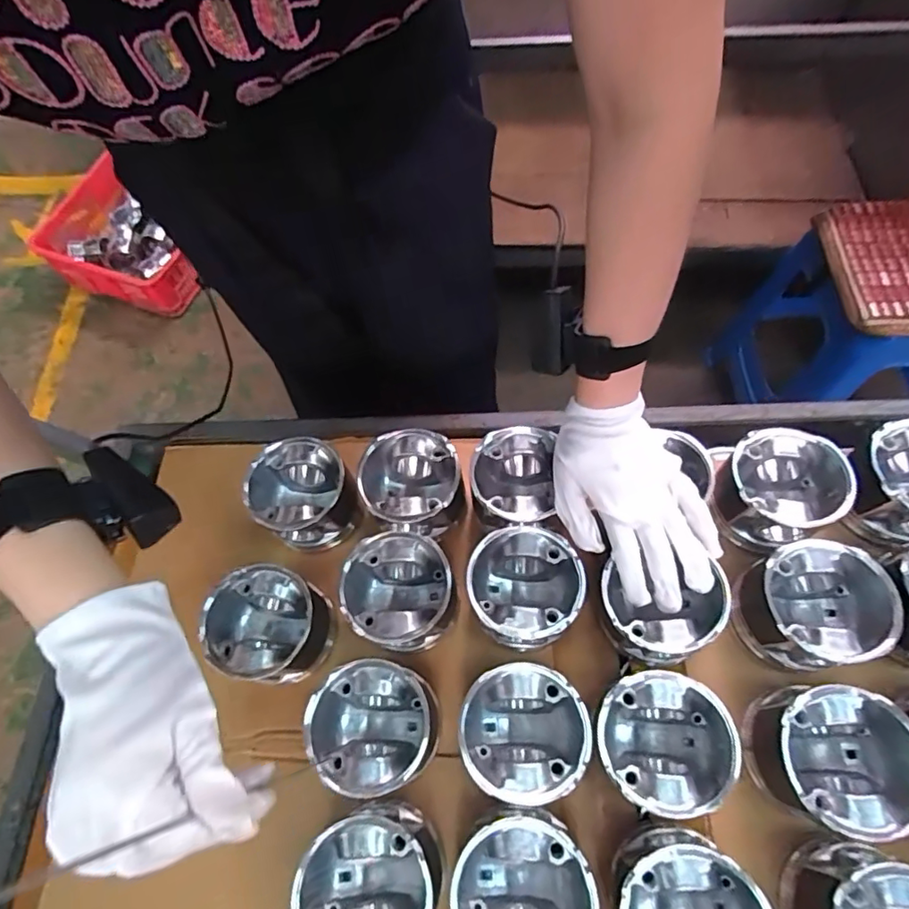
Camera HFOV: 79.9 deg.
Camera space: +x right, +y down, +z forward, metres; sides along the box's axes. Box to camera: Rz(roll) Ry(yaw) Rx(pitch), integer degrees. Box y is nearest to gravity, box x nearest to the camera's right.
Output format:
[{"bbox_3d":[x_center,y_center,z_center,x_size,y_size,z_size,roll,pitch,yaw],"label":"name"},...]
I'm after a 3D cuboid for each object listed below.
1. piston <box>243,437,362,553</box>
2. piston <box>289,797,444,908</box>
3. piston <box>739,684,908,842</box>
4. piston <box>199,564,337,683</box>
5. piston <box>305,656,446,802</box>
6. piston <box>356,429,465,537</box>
[{"bbox_3d":[-0.147,0.043,0.534,0.092,0.091,0.085,-2,65,4],"label":"piston"},{"bbox_3d":[-0.059,0.311,0.396,0.093,0.076,0.097,-2,65,4],"label":"piston"},{"bbox_3d":[0.274,0.223,0.402,0.097,0.096,0.091,-2,65,4],"label":"piston"},{"bbox_3d":[-0.164,0.152,0.488,0.104,0.079,0.093,15,68,11],"label":"piston"},{"bbox_3d":[-0.063,0.223,0.445,0.096,0.087,0.089,-2,65,4],"label":"piston"},{"bbox_3d":[-0.040,0.035,0.525,0.093,0.073,0.092,-2,65,4],"label":"piston"}]

